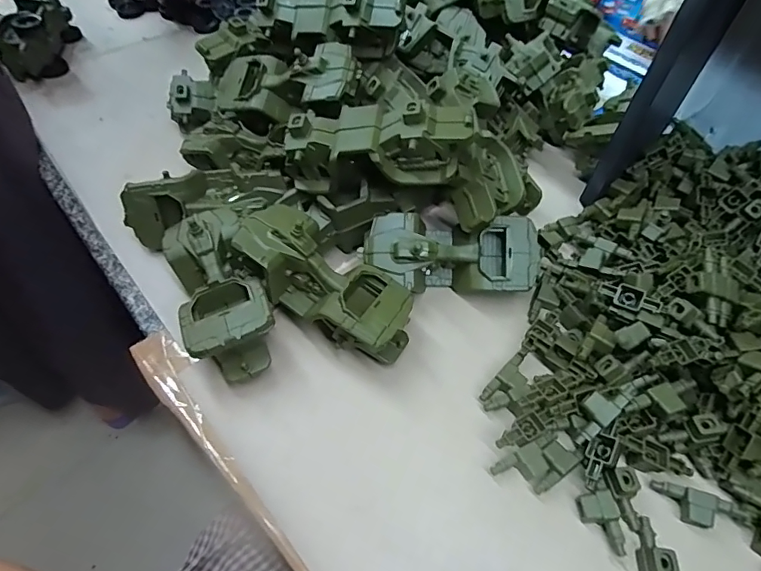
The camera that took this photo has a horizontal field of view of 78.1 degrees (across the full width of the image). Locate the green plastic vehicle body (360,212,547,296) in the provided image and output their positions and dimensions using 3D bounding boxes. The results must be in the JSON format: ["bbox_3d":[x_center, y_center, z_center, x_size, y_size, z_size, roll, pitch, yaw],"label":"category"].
[{"bbox_3d":[0.076,-0.033,0.490,0.184,0.060,0.084,-1,54,-3],"label":"green plastic vehicle body"}]

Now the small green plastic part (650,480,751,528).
[{"bbox_3d":[0.259,0.181,0.376,0.072,0.016,0.026,17,55,10],"label":"small green plastic part"}]

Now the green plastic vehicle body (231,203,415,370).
[{"bbox_3d":[-0.049,-0.005,0.441,0.192,0.071,0.083,37,59,1],"label":"green plastic vehicle body"}]

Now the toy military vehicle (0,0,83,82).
[{"bbox_3d":[-0.568,-0.418,0.783,0.070,0.081,0.188,-11,55,-10],"label":"toy military vehicle"}]

